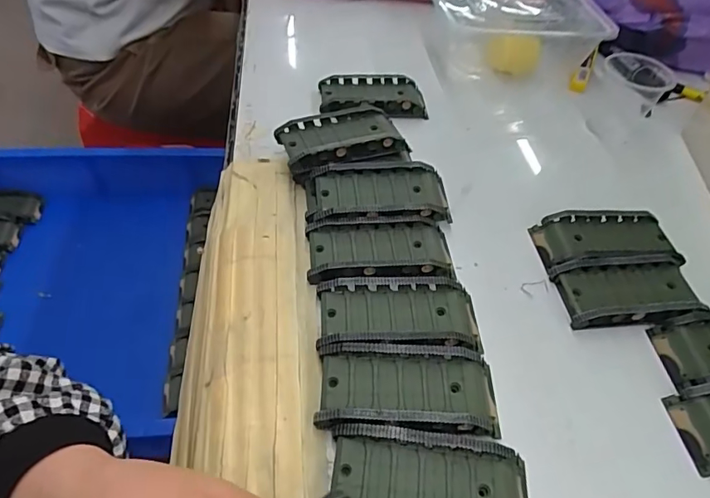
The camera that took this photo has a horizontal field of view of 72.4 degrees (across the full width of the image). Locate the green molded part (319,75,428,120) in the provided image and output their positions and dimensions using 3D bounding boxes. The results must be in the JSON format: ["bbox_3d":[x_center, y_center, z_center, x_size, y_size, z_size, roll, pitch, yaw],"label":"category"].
[{"bbox_3d":[0.016,-0.140,0.444,0.094,0.015,0.051,-3,50,-7],"label":"green molded part"}]

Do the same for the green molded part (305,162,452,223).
[{"bbox_3d":[0.017,-0.037,0.351,0.097,0.024,0.048,-2,50,-7],"label":"green molded part"}]

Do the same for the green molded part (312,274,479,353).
[{"bbox_3d":[0.027,0.039,0.292,0.096,0.016,0.048,0,50,-5],"label":"green molded part"}]

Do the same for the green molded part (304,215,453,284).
[{"bbox_3d":[0.016,0.002,0.323,0.093,0.016,0.050,0,50,-5],"label":"green molded part"}]

